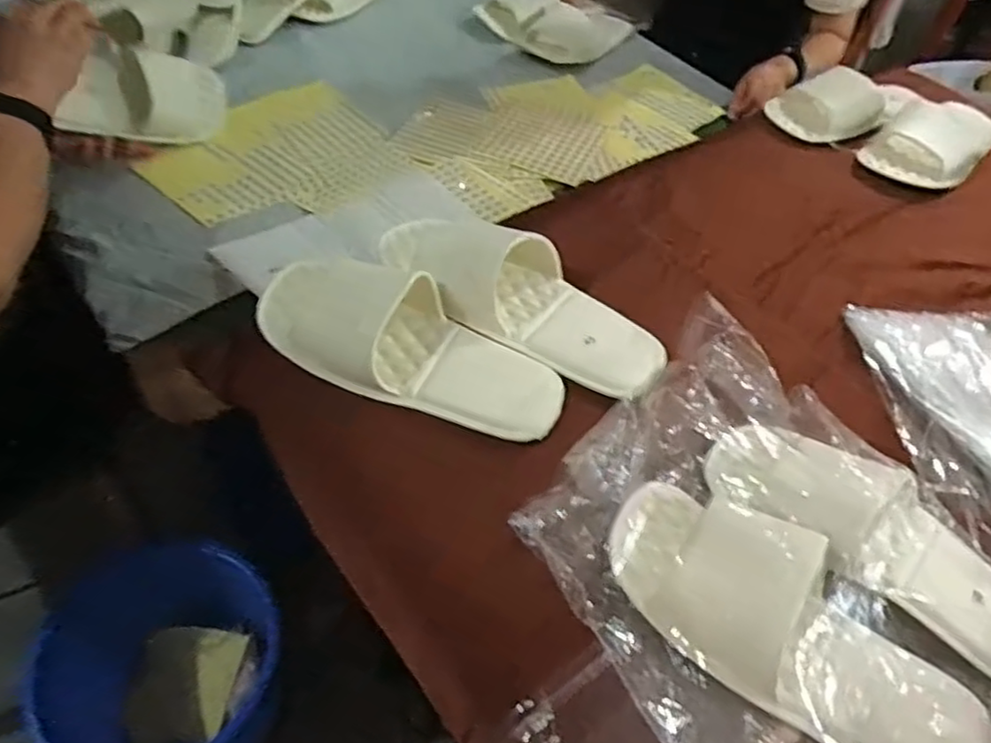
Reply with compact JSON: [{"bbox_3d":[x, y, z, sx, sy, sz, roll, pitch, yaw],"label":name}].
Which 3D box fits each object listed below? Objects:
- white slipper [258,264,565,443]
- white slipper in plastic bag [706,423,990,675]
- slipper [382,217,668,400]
[{"bbox_3d":[-0.063,-0.027,0.513,0.236,0.048,0.098,17,51,8],"label":"white slipper"},{"bbox_3d":[0.247,0.105,0.433,0.222,0.041,0.099,33,54,5],"label":"white slipper in plastic bag"},{"bbox_3d":[0.021,-0.074,0.555,0.253,0.063,0.097,25,52,14],"label":"slipper"}]

